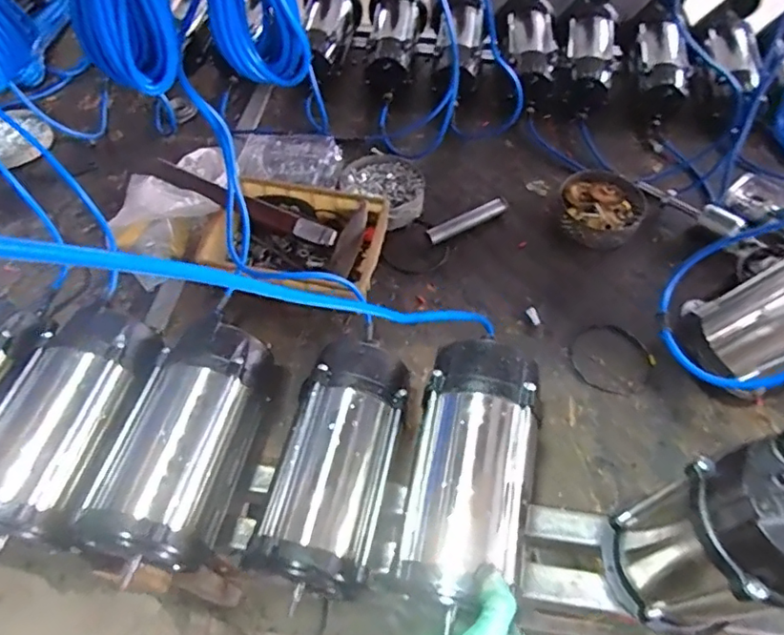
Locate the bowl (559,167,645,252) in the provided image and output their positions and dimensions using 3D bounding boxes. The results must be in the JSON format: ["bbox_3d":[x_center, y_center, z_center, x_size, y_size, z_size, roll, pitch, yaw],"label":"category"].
[{"bbox_3d":[0.340,-0.176,0.884,0.131,0.045,0.125,0,57,0],"label":"bowl"}]

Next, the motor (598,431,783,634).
[{"bbox_3d":[0.301,0.210,0.498,0.127,0.263,0.112,2,57,1],"label":"motor"}]

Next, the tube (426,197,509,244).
[{"bbox_3d":[0.125,-0.155,0.885,0.147,0.026,0.026,-25,60,-16],"label":"tube"}]

